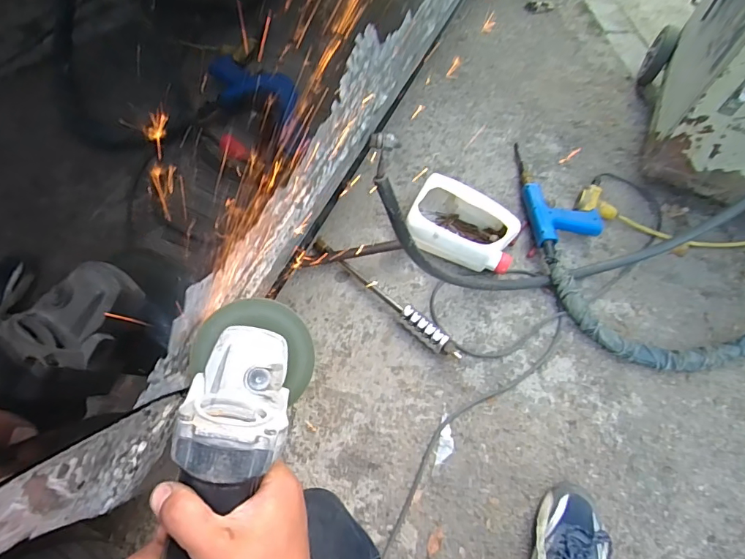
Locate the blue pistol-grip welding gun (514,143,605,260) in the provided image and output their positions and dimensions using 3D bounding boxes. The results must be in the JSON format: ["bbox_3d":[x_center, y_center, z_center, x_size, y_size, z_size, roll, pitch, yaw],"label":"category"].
[{"bbox_3d":[0.427,-0.194,1.036,0.152,0.059,0.356,1,62,-4],"label":"blue pistol-grip welding gun"}]

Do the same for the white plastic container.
[{"bbox_3d":[0.197,-0.121,0.962,0.216,0.091,0.177,22,63,8],"label":"white plastic container"}]

